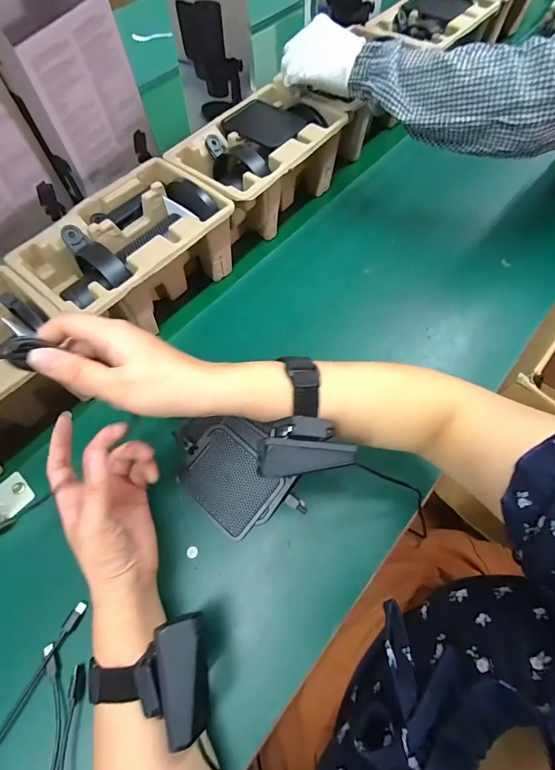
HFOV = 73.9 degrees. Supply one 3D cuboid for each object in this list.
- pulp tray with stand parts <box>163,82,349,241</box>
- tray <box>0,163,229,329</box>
[{"bbox_3d":[-0.027,-0.316,0.540,0.155,0.103,0.239,36,70,16],"label":"pulp tray with stand parts"},{"bbox_3d":[-0.178,-0.149,0.452,0.144,0.097,0.242,37,71,16],"label":"tray"}]

